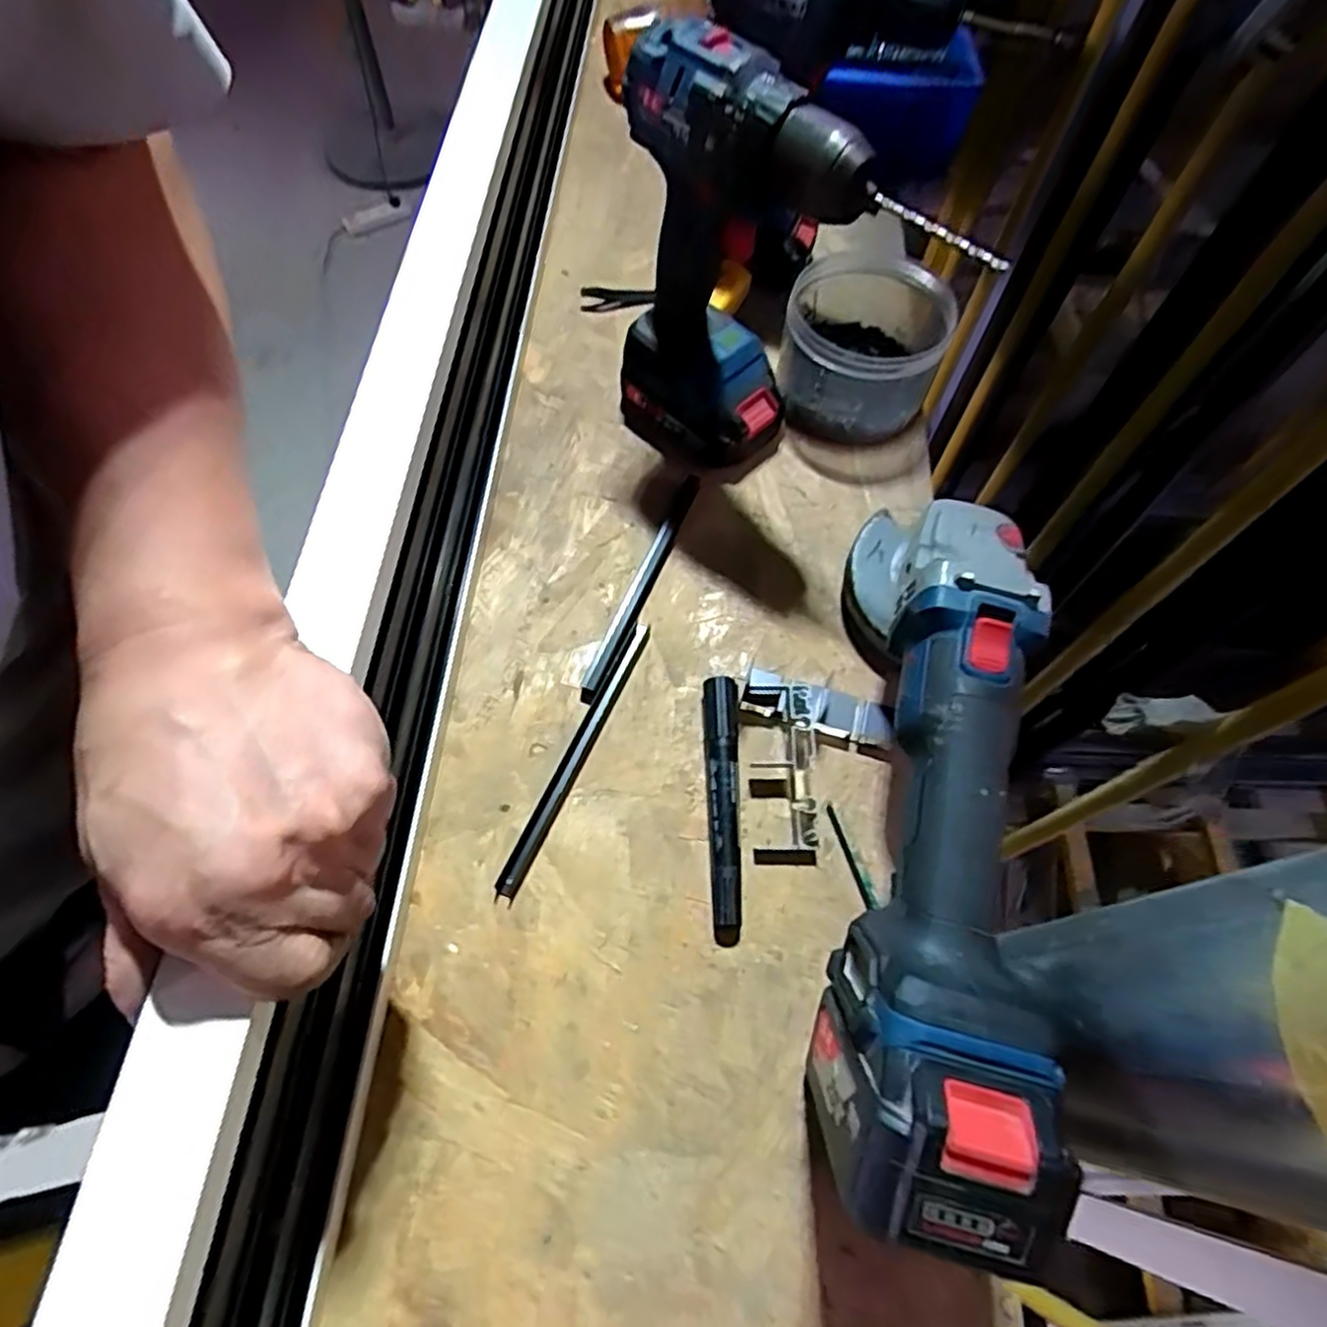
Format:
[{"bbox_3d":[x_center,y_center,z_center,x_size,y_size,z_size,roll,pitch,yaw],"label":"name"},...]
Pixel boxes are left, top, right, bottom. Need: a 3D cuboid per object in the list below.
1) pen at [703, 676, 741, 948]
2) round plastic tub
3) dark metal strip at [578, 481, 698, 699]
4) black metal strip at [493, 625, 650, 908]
[{"bbox_3d":[0.033,0.078,0.408,0.019,0.023,0.143,1,63,-1],"label":"pen"},{"bbox_3d":[0.145,-0.235,0.538,0.106,0.081,0.114,0,63,-1],"label":"round plastic tub"},{"bbox_3d":[-0.014,-0.052,0.480,0.015,0.009,0.179,20,65,9],"label":"dark metal strip"},{"bbox_3d":[-0.050,0.051,0.430,0.012,0.011,0.181,22,65,10],"label":"black metal strip"}]

